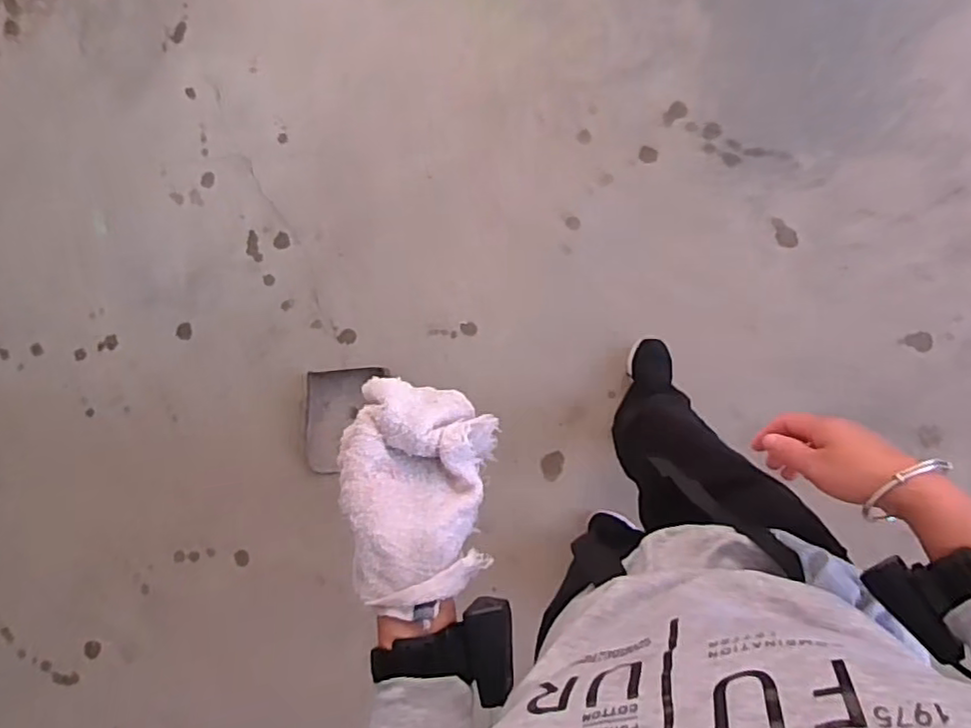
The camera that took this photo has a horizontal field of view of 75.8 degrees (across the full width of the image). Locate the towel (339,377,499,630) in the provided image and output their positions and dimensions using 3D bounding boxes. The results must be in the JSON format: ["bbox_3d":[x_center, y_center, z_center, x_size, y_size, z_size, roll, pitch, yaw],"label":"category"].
[{"bbox_3d":[-0.055,0.096,0.518,0.107,0.136,0.161,-4,87,8],"label":"towel"}]

